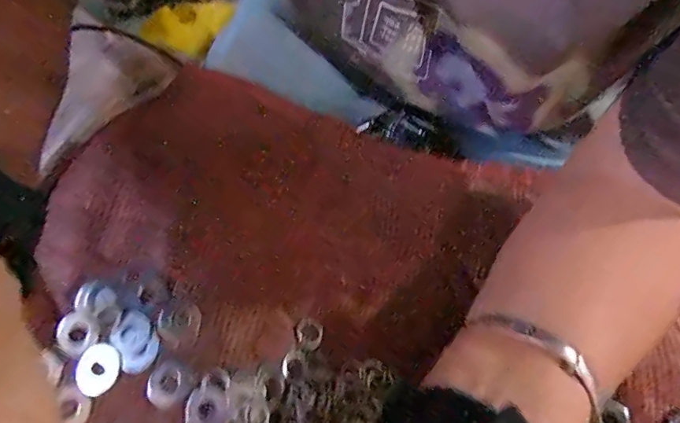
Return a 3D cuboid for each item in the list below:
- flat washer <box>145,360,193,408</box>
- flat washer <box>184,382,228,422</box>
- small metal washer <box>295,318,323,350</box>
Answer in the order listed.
[{"bbox_3d":[-0.087,0.088,0.234,0.023,0.004,0.020,-35,76,-14],"label":"flat washer"},{"bbox_3d":[-0.067,0.098,0.229,0.021,0.004,0.022,25,71,6],"label":"flat washer"},{"bbox_3d":[-0.016,0.066,0.250,0.015,0.004,0.015,1,71,-3],"label":"small metal washer"}]

